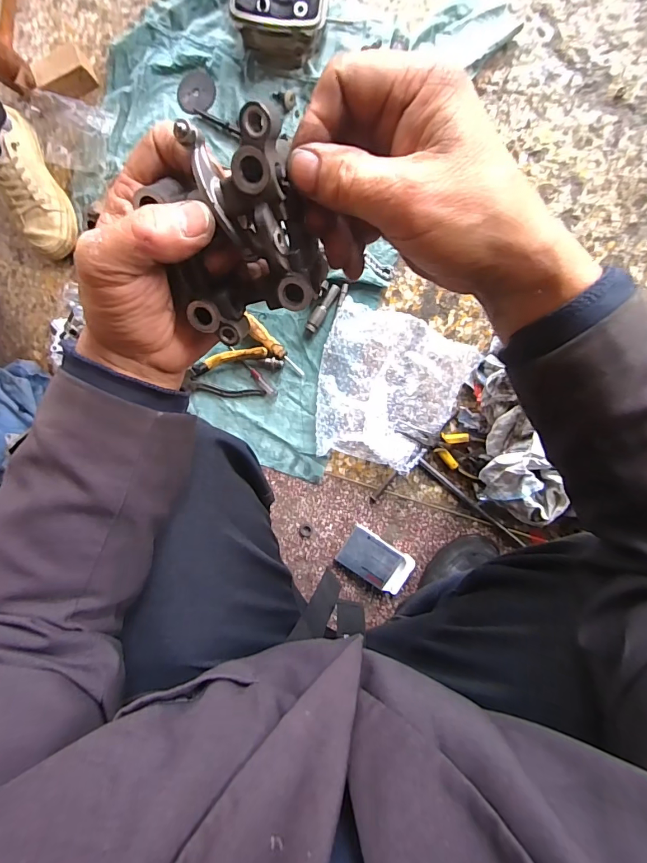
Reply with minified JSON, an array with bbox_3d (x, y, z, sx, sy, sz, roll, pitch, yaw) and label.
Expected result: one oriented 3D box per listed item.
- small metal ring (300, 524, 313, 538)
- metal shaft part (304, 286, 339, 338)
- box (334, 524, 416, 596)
[{"bbox_3d":[-0.029,0.164,0.673,0.021,0.004,0.023,0,93,8],"label":"small metal ring"},{"bbox_3d":[-0.004,-0.187,0.641,0.018,0.015,0.089,34,97,5],"label":"metal shaft part"},{"bbox_3d":[0.084,0.205,0.650,0.114,0.019,0.069,33,97,5],"label":"box"}]

